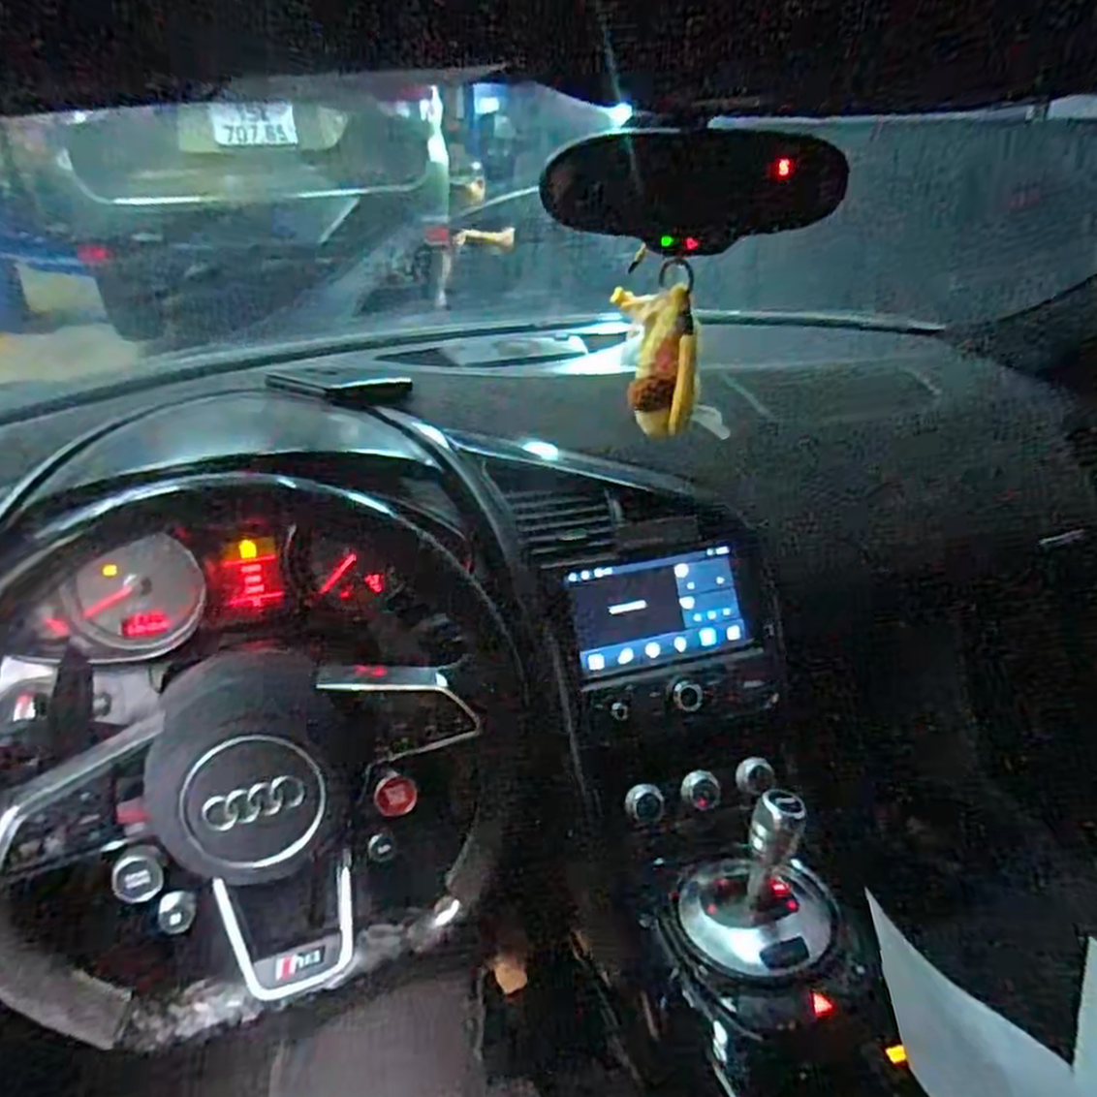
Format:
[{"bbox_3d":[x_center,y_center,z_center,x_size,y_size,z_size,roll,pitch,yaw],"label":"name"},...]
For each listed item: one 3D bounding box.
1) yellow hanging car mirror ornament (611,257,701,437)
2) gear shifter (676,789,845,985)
[{"bbox_3d":[0.088,-0.162,0.626,0.032,0.127,0.073,-23,36,-35],"label":"yellow hanging car mirror ornament"},{"bbox_3d":[0.173,0.275,0.632,0.131,0.102,0.100,11,31,19],"label":"gear shifter"}]

